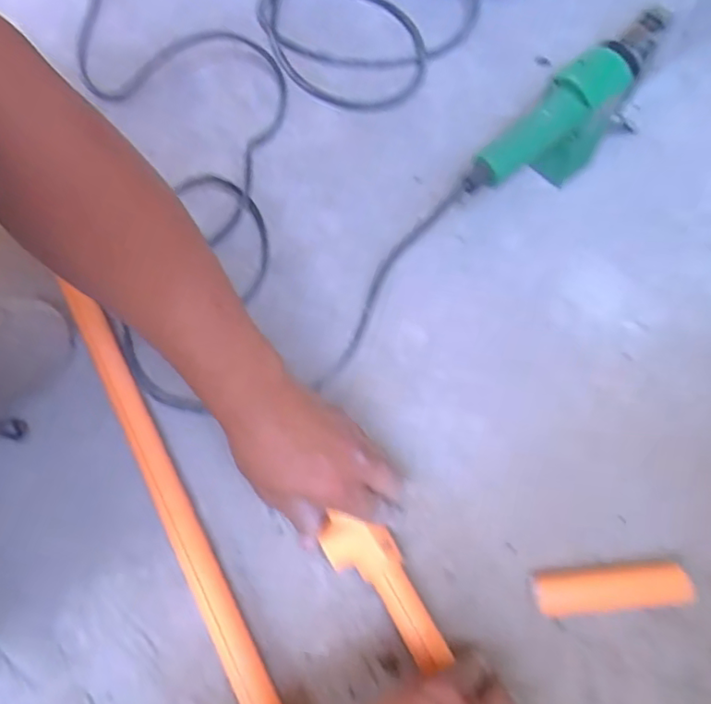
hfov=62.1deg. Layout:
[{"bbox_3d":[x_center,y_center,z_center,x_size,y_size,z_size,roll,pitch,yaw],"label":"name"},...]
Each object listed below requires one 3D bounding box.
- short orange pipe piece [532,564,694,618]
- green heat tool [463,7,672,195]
[{"bbox_3d":[0.190,0.176,0.437,0.107,0.024,0.031,-4,67,0],"label":"short orange pipe piece"},{"bbox_3d":[0.186,-0.203,0.549,0.207,0.128,0.053,-36,70,-13],"label":"green heat tool"}]

